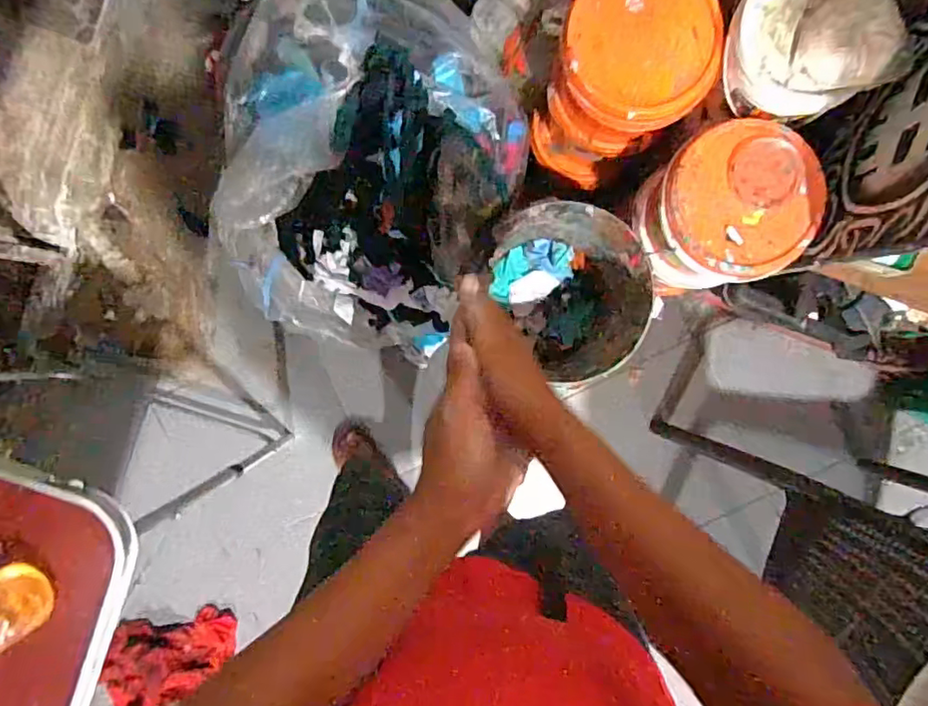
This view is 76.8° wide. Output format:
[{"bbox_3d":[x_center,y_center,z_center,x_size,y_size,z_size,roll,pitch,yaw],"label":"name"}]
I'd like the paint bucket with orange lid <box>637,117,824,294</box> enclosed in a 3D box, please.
[{"bbox_3d":[0.397,-0.218,0.906,0.213,0.181,0.209,0,92,1],"label":"paint bucket with orange lid"}]

